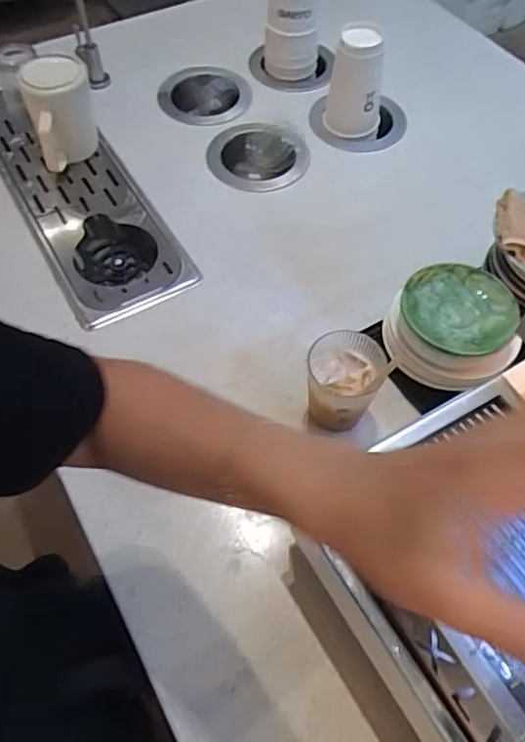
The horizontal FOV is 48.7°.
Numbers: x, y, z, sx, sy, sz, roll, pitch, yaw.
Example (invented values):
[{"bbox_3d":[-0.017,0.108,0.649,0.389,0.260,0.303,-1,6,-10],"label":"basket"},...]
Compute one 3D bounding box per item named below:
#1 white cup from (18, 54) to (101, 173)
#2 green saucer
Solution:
[{"bbox_3d":[-0.278,-0.362,0.817,0.090,0.118,0.097,-16,60,-11],"label":"white cup"},{"bbox_3d":[0.210,-0.066,0.618,0.114,0.020,0.112,0,58,-1],"label":"green saucer"}]

